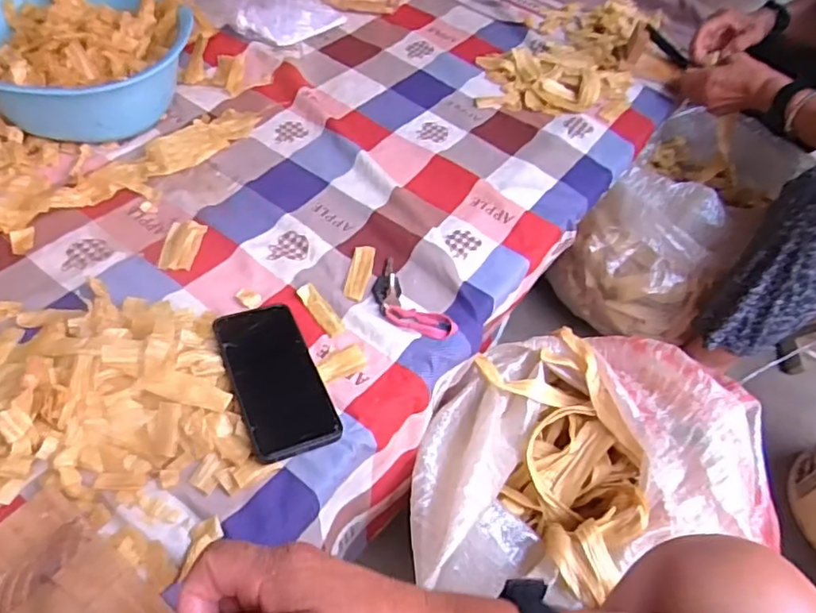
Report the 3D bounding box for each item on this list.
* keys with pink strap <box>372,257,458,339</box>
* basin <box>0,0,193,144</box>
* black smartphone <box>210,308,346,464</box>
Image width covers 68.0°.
[{"bbox_3d":[-0.002,-0.006,0.637,0.054,0.016,0.118,-33,62,-26],"label":"keys with pink strap"},{"bbox_3d":[-0.410,-0.308,0.767,0.253,0.102,0.253,4,51,-4],"label":"basin"},{"bbox_3d":[-0.125,0.063,0.562,0.081,0.016,0.160,-5,51,-35],"label":"black smartphone"}]

